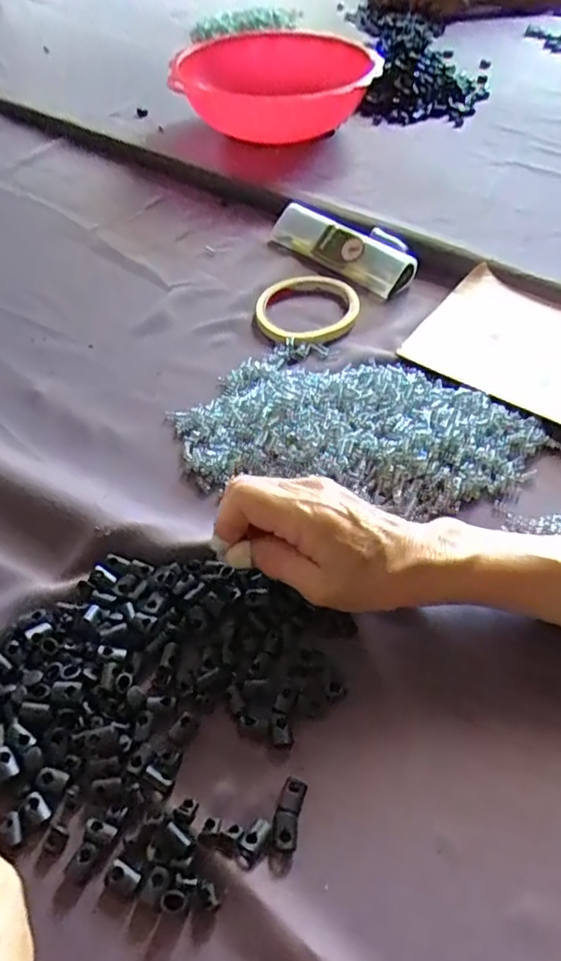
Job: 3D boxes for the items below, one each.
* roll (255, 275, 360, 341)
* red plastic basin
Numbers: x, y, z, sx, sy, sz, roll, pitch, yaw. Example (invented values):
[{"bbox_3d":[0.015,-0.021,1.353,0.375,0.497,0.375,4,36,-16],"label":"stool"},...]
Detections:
[{"bbox_3d":[0.023,-0.153,0.531,0.090,0.012,0.094,0,49,0],"label":"roll"},{"bbox_3d":[-0.001,-0.476,0.750,0.226,0.098,0.260,8,49,8],"label":"red plastic basin"}]

